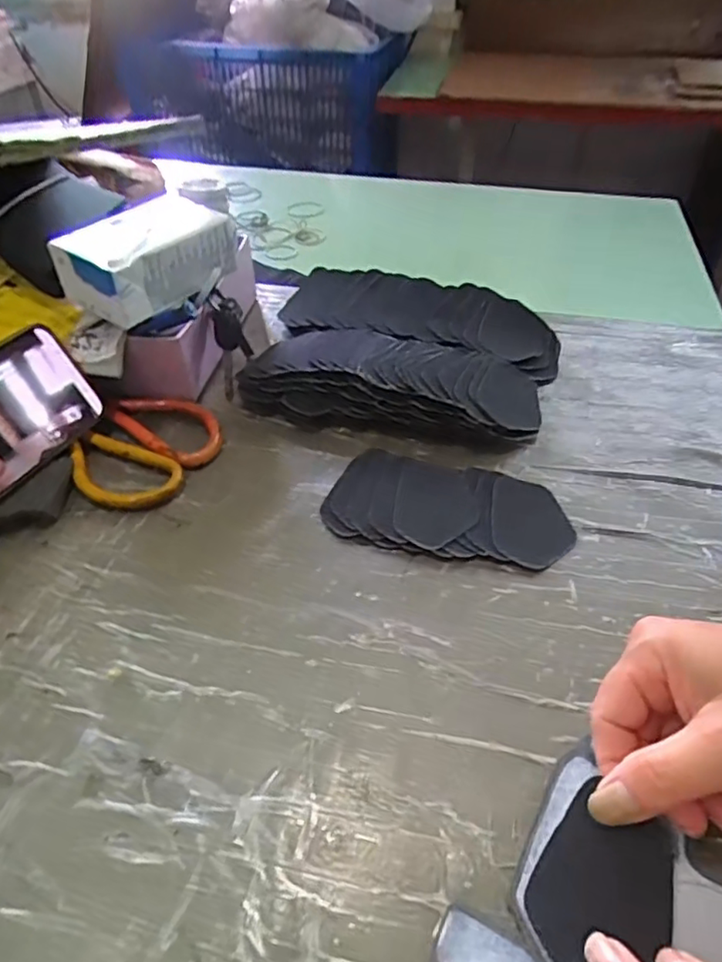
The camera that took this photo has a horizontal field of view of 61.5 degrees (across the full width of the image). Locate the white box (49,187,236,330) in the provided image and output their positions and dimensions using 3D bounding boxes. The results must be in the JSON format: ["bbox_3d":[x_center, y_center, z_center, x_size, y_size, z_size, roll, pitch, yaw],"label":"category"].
[{"bbox_3d":[-0.145,-0.155,0.424,0.062,0.052,0.110,28,50,25],"label":"white box"}]

